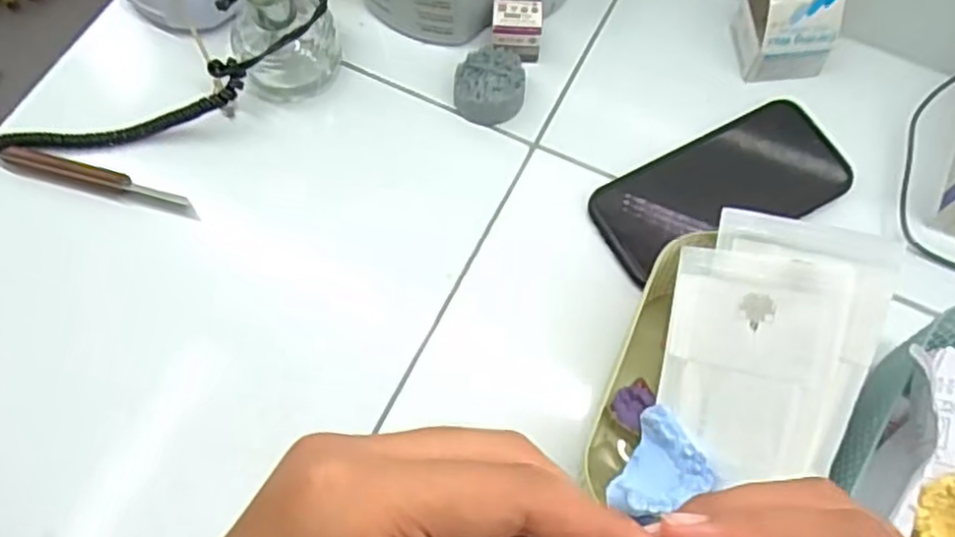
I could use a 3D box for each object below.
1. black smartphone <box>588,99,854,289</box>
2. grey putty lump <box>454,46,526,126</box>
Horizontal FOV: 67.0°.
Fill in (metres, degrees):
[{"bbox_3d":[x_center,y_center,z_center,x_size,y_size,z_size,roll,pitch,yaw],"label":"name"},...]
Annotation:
[{"bbox_3d":[0.163,-0.056,0.492,0.170,0.014,0.082,-24,69,-9],"label":"black smartphone"},{"bbox_3d":[0.009,-0.132,0.522,0.049,0.026,0.047,4,68,2],"label":"grey putty lump"}]

